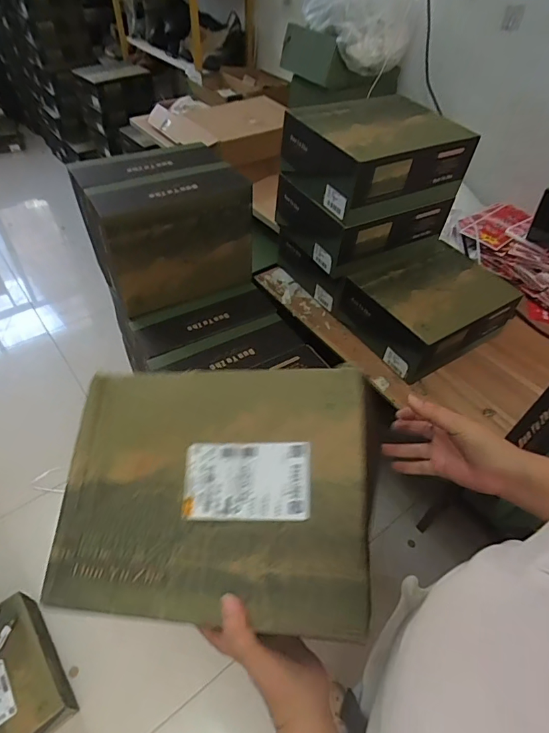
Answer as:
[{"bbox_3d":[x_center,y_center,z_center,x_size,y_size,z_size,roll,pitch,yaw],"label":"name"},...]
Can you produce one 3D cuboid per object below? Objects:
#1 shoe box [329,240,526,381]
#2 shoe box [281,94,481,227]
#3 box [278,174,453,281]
[{"bbox_3d":[0.356,-0.147,1.001,0.325,0.124,0.257,-25,54,-23],"label":"shoe box"},{"bbox_3d":[0.216,-0.453,0.917,0.324,0.139,0.244,-24,53,-22],"label":"shoe box"},{"bbox_3d":[0.206,-0.362,1.014,0.325,0.126,0.243,-23,53,-22],"label":"box"}]

